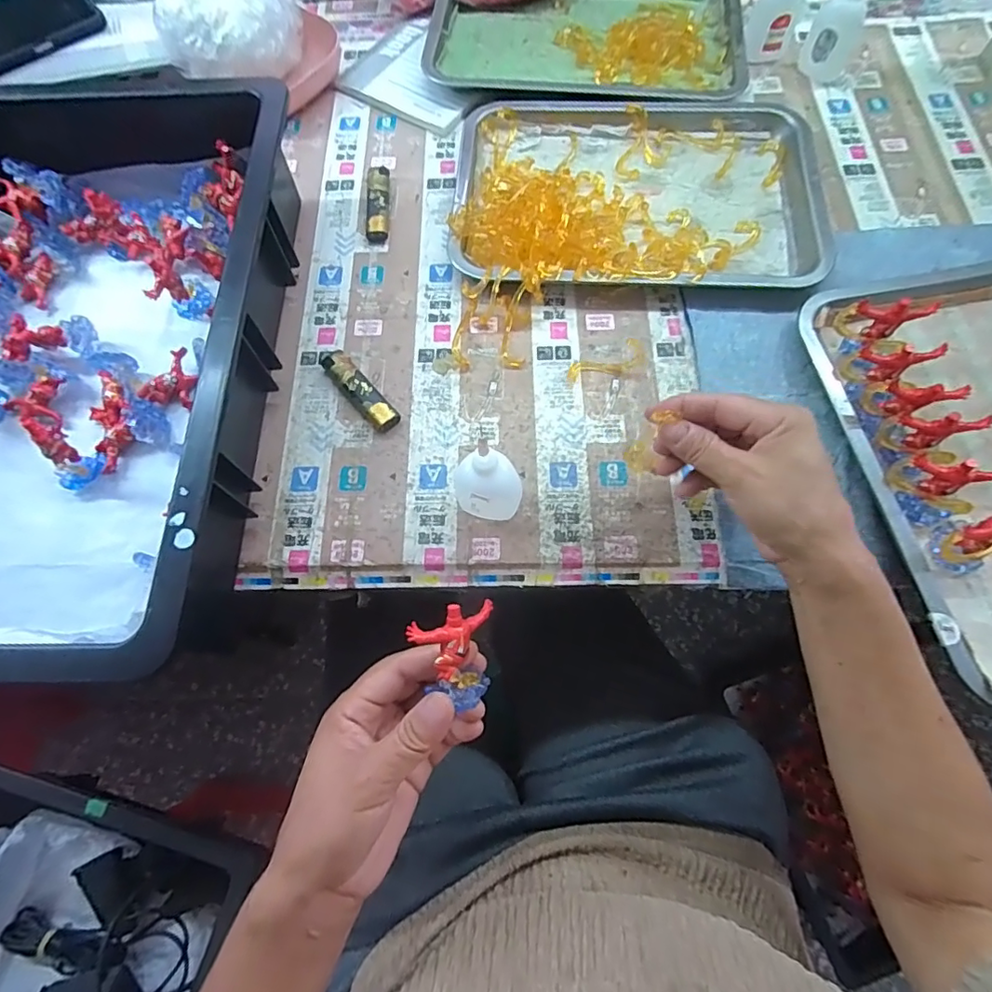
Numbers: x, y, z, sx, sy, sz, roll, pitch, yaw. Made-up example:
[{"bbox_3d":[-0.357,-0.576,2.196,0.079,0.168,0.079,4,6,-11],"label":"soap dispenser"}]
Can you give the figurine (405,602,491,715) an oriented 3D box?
[{"bbox_3d":[-0.029,0.089,0.299,0.046,0.030,0.056,2,86,-40],"label":"figurine"}]

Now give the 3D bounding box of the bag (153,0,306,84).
[{"bbox_3d":[-0.248,-0.443,0.511,0.097,0.094,0.111,14,71,7],"label":"bag"}]

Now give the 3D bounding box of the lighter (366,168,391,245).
[{"bbox_3d":[-0.106,-0.266,0.484,0.018,0.014,0.087,-4,70,1],"label":"lighter"}]

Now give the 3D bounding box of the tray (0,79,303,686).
[{"bbox_3d":[-0.335,-0.104,0.390,0.348,0.094,0.451,0,70,2],"label":"tray"}]

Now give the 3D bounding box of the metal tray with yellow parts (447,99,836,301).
[{"bbox_3d":[0.121,-0.269,0.462,0.311,0.039,0.224,1,70,2],"label":"metal tray with yellow parts"}]

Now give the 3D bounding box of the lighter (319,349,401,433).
[{"bbox_3d":[-0.108,-0.084,0.417,0.022,0.015,0.084,-39,73,-11],"label":"lighter"}]

